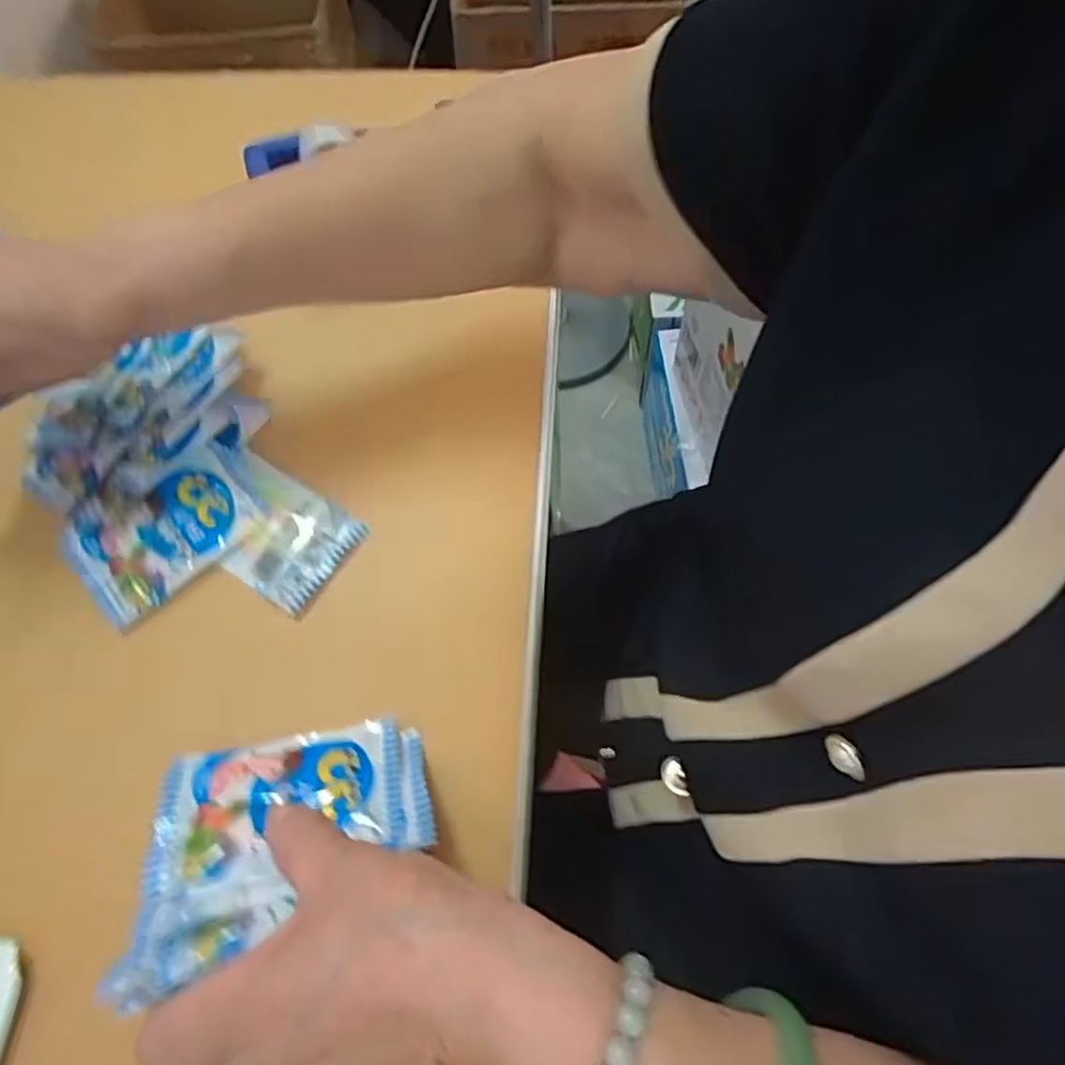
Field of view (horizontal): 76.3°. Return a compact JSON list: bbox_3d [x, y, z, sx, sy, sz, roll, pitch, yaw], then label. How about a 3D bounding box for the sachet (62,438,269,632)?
[{"bbox_3d":[-0.212,-0.004,0.386,0.100,0.017,0.074,-39,69,-14],"label":"sachet"}]

